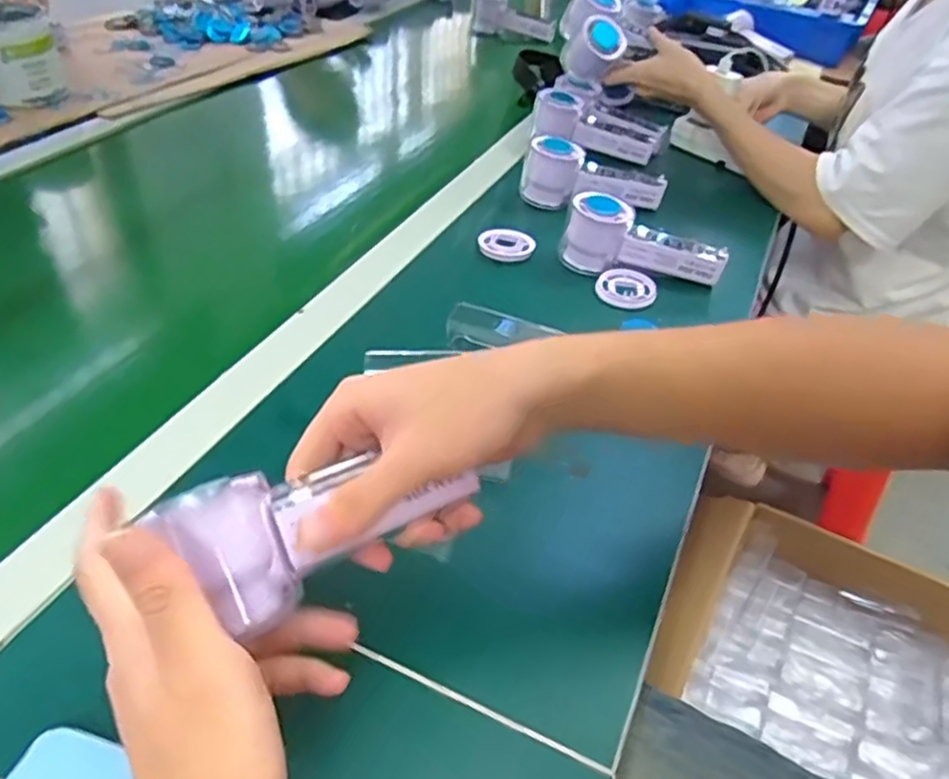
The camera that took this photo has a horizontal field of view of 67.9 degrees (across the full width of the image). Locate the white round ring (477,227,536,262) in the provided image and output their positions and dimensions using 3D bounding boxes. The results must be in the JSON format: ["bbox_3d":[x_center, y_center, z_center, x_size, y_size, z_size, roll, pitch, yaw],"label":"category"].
[{"bbox_3d":[0.031,-0.142,0.678,0.053,0.007,0.047,-8,43,-14],"label":"white round ring"}]

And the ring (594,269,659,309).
[{"bbox_3d":[0.137,-0.091,0.634,0.054,0.013,0.047,16,43,14],"label":"ring"}]

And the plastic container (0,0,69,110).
[{"bbox_3d":[-0.562,-0.412,0.866,0.095,0.092,0.103,-18,46,-23],"label":"plastic container"}]

